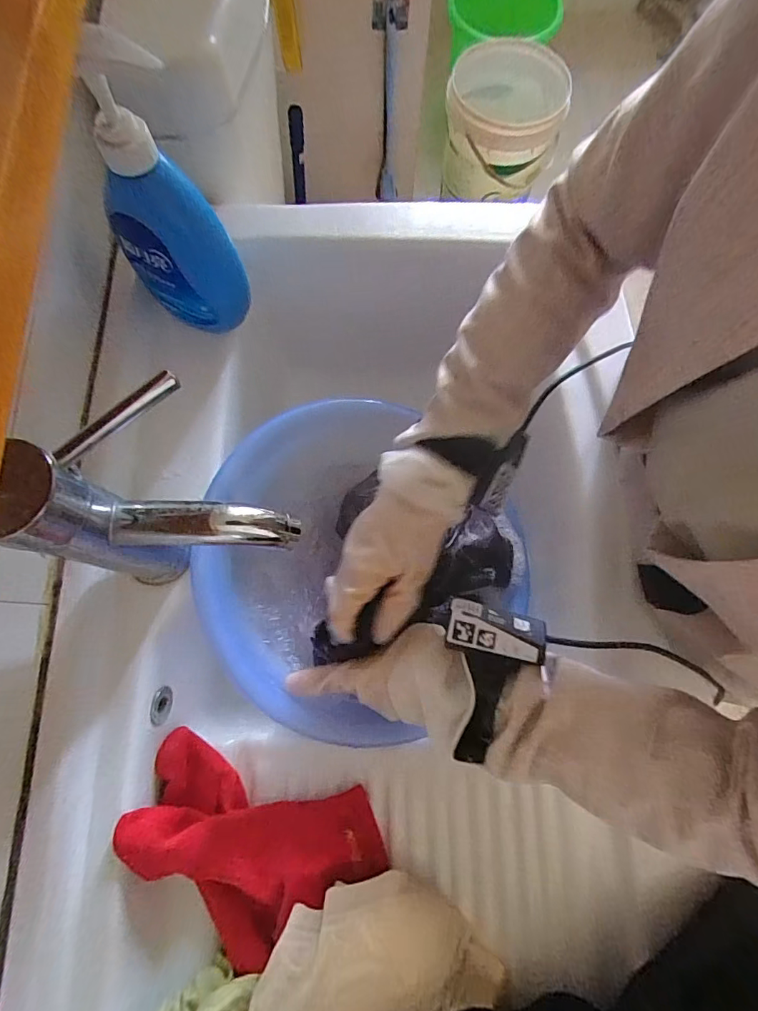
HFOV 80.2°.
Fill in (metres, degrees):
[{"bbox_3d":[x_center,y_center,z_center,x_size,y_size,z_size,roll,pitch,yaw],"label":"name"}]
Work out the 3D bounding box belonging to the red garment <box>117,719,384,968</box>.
[{"bbox_3d":[-0.104,0.253,0.367,0.155,0.067,0.180,-38,79,-11],"label":"red garment"}]

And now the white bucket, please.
[{"bbox_3d":[0.325,-0.986,1.200,0.298,0.268,0.306,0,75,-1],"label":"white bucket"}]

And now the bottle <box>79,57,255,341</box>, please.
[{"bbox_3d":[-0.164,-0.220,0.347,0.083,0.189,0.063,34,77,7],"label":"bottle"}]

